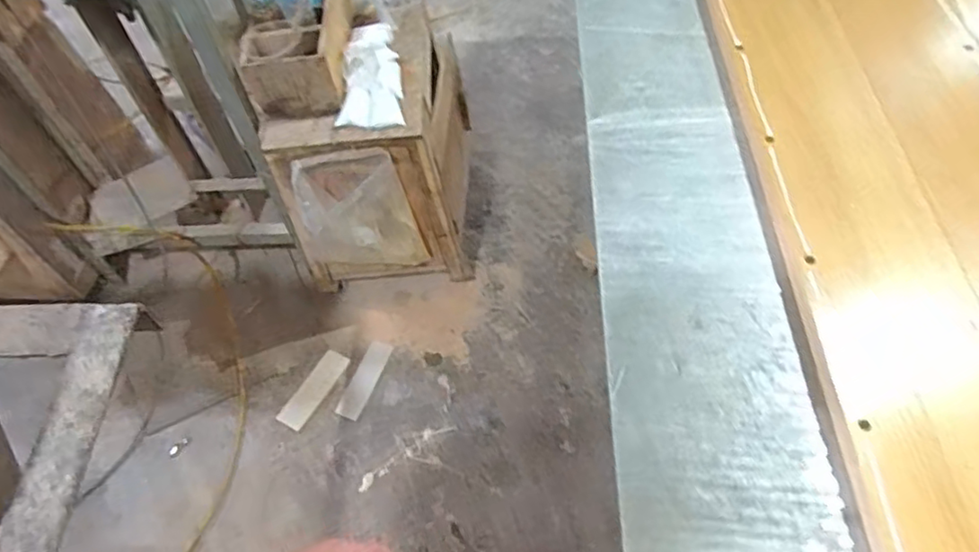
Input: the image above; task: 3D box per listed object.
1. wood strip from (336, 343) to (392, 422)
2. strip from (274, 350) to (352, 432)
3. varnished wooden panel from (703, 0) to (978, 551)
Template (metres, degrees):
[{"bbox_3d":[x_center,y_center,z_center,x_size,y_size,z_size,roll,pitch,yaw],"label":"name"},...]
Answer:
[{"bbox_3d":[-0.317,0.263,1.556,0.060,0.011,0.211,15,55,12],"label":"wood strip"},{"bbox_3d":[-0.437,0.284,1.538,0.071,0.015,0.211,25,61,19],"label":"strip"},{"bbox_3d":[0.446,-0.009,0.695,0.201,0.025,1.122,0,57,3],"label":"varnished wooden panel"}]

